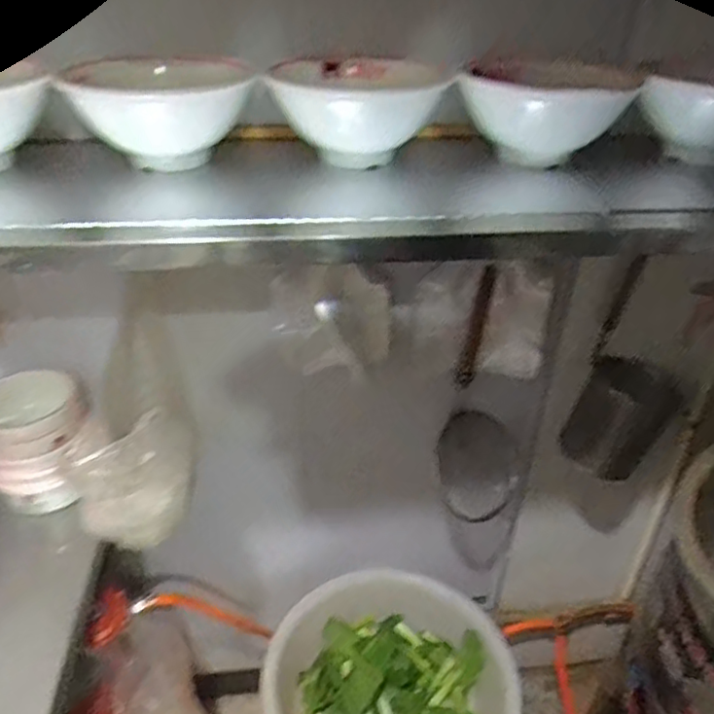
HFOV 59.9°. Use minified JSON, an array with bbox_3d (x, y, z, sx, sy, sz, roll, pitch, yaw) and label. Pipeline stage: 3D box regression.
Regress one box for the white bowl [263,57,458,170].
[{"bbox_3d":[0.003,-0.281,0.706,0.170,0.087,0.170,1,33,-1],"label":"white bowl"}]

